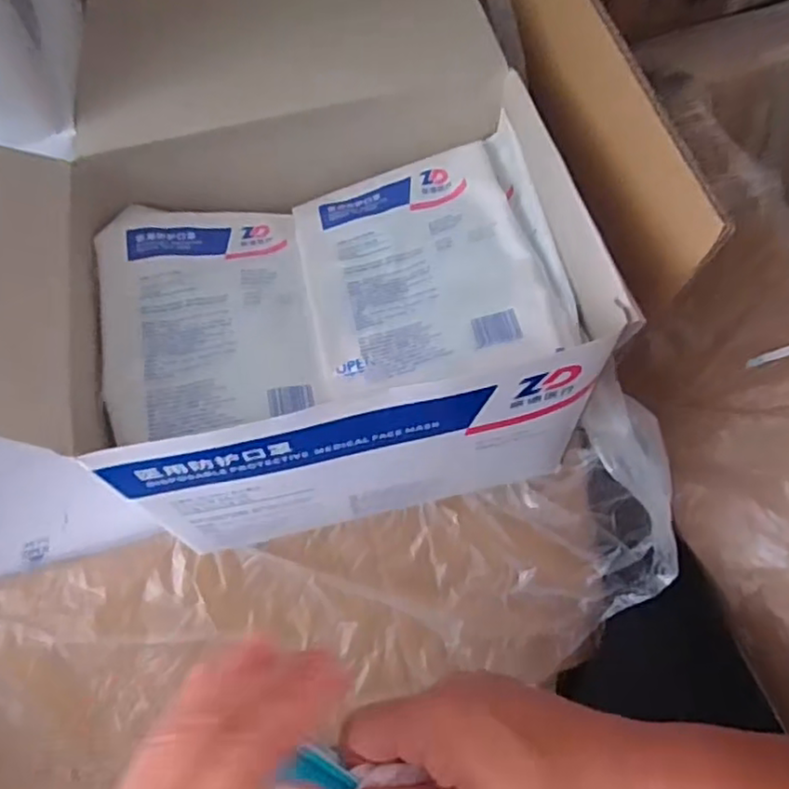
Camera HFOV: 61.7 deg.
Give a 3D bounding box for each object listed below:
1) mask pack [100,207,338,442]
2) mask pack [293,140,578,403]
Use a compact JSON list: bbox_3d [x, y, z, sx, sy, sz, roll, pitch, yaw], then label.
[{"bbox_3d":[-0.108,-0.049,0.384,0.115,0.022,0.151,-13,67,-4],"label":"mask pack"},{"bbox_3d":[0.013,-0.076,0.386,0.130,0.030,0.159,-12,67,-3],"label":"mask pack"}]

